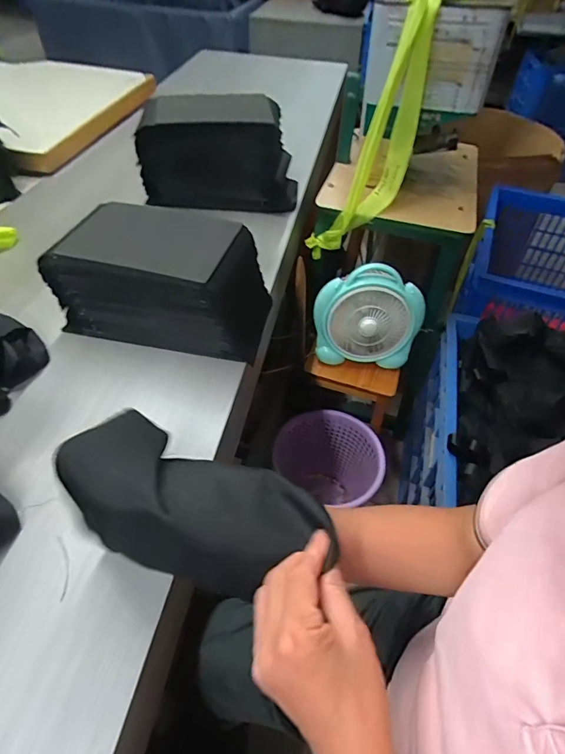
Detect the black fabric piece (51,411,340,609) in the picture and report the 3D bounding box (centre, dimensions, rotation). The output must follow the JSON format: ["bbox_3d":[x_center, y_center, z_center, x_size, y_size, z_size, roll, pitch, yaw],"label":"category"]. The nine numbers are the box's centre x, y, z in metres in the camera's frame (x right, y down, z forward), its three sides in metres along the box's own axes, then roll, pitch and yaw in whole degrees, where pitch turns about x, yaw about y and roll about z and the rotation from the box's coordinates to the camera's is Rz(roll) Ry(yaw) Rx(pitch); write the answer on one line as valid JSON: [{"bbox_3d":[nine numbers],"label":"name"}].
[{"bbox_3d":[-0.083,0.103,0.375,0.234,0.061,0.110,17,50,13],"label":"black fabric piece"}]

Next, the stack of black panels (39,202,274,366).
[{"bbox_3d":[-0.178,-0.152,0.650,0.303,0.151,0.149,9,49,5],"label":"stack of black panels"}]

